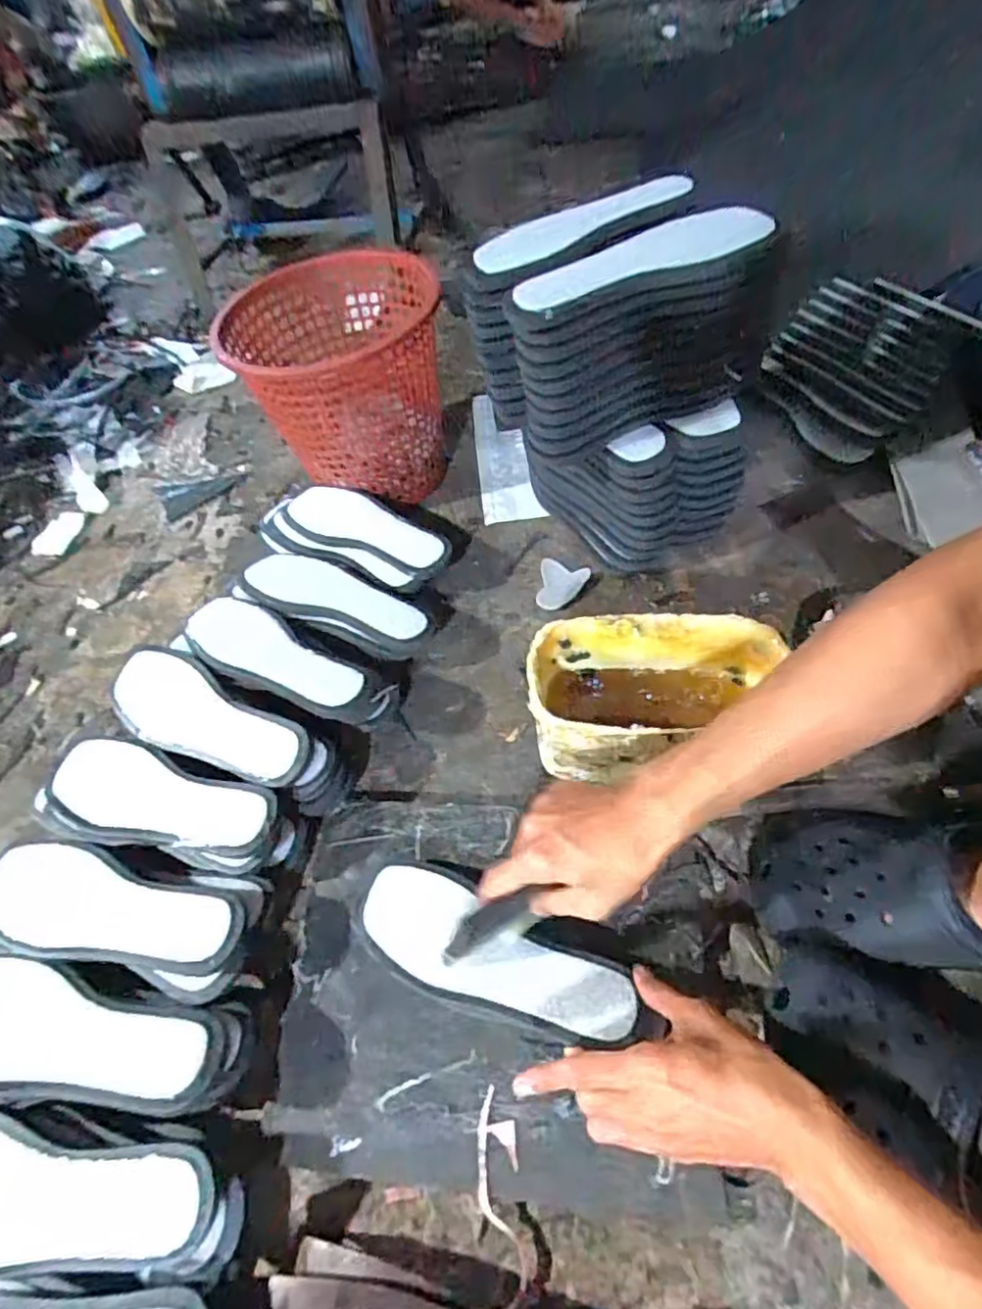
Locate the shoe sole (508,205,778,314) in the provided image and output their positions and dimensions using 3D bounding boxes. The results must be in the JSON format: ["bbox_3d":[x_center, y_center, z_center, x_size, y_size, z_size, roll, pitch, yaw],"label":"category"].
[{"bbox_3d":[0.122,-0.342,0.541,0.222,0.025,0.079,-19,53,-7],"label":"shoe sole"}]

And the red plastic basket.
[{"bbox_3d":[-0.179,-0.350,0.814,0.247,0.206,0.278,-14,53,-3],"label":"red plastic basket"}]

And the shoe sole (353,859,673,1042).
[{"bbox_3d":[0.004,0.235,0.491,0.226,0.031,0.085,17,57,17],"label":"shoe sole"}]

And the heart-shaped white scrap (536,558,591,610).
[{"bbox_3d":[0.084,-0.082,0.732,0.056,0.008,0.077,3,54,10],"label":"heart-shaped white scrap"}]

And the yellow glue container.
[{"bbox_3d":[0.139,0.048,0.554,0.202,0.128,0.115,0,55,9],"label":"yellow glue container"}]

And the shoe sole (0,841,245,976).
[{"bbox_3d":[-0.304,0.205,0.504,0.219,0.013,0.080,9,55,14],"label":"shoe sole"}]

